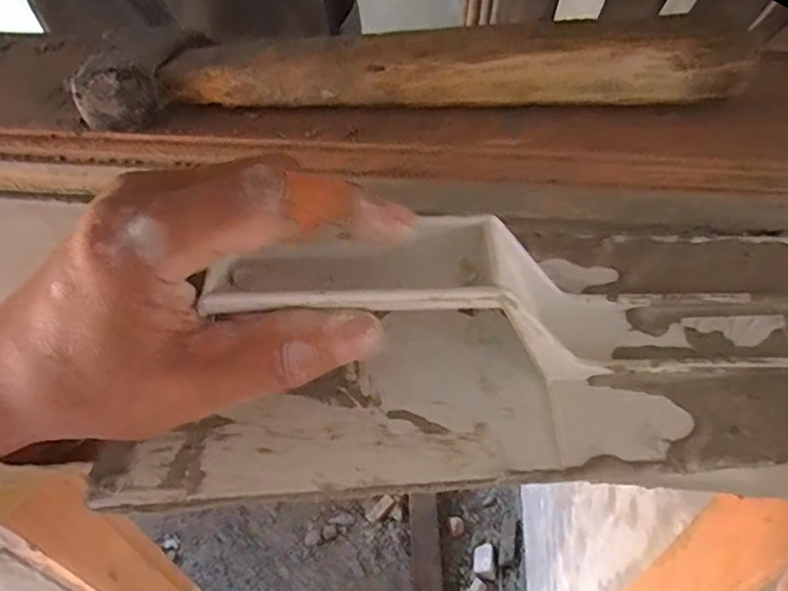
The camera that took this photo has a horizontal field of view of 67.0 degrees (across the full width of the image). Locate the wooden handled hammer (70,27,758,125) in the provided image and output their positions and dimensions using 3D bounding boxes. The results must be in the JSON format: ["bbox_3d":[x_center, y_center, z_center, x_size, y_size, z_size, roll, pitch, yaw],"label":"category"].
[{"bbox_3d":[0.004,-0.092,0.245,0.263,0.026,0.030,-2,49,1],"label":"wooden handled hammer"}]

